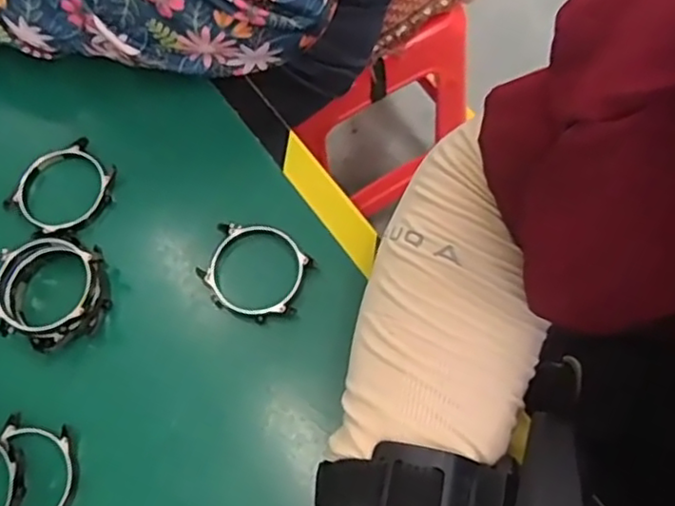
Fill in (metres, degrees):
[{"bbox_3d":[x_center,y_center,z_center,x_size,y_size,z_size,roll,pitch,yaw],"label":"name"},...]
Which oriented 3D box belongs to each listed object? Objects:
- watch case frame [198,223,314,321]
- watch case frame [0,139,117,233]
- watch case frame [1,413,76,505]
[{"bbox_3d":[-0.040,0.008,0.319,0.050,0.008,0.046,21,71,10],"label":"watch case frame"},{"bbox_3d":[-0.142,-0.034,0.339,0.045,0.011,0.052,38,75,15],"label":"watch case frame"},{"bbox_3d":[-0.138,0.098,0.288,0.045,0.010,0.049,20,71,10],"label":"watch case frame"}]

